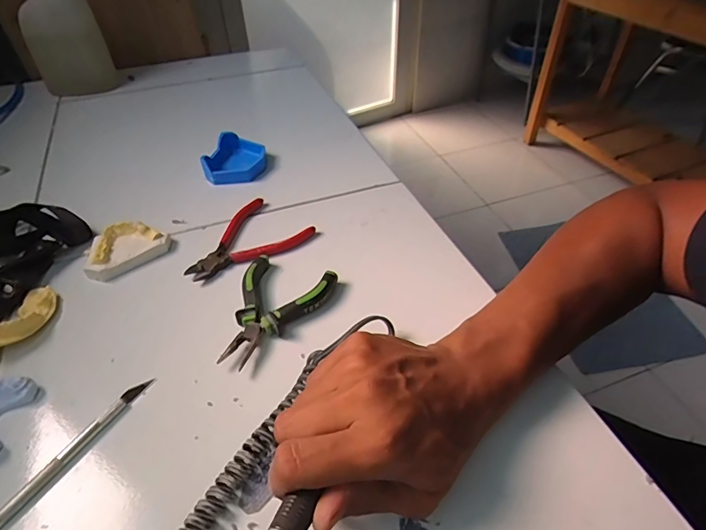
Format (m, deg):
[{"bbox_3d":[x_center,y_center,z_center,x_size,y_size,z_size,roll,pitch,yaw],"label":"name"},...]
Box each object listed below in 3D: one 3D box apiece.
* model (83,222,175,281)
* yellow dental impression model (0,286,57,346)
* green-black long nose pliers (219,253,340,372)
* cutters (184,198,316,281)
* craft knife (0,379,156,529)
[{"bbox_3d":[-0.220,-0.017,0.430,0.076,0.023,0.046,-33,52,-29],"label":"model"},{"bbox_3d":[-0.282,0.044,0.368,0.051,0.026,0.072,29,52,28],"label":"yellow dental impression model"},{"bbox_3d":[-0.066,0.039,0.370,0.077,0.017,0.108,12,45,14],"label":"green-black long nose pliers"},{"bbox_3d":[-0.113,-0.024,0.447,0.089,0.011,0.122,30,52,29],"label":"cutters"},{"bbox_3d":[-0.187,0.126,0.290,0.009,0.010,0.134,22,49,23],"label":"craft knife"}]

